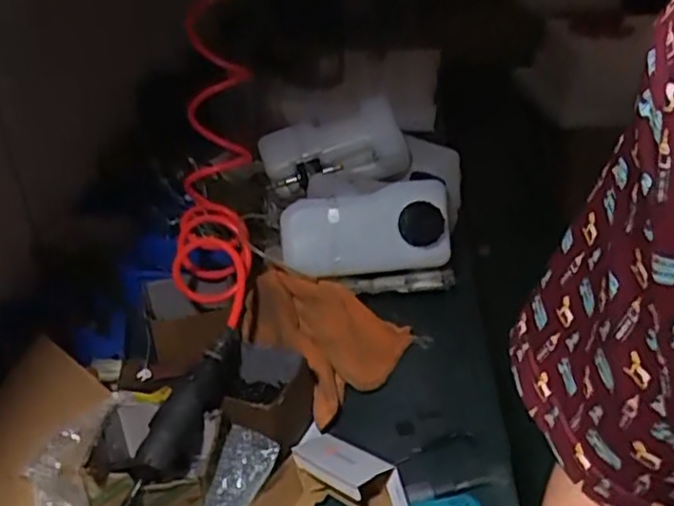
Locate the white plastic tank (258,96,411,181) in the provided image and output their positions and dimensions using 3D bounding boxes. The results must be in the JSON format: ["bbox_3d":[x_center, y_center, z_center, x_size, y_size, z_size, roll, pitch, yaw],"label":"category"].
[{"bbox_3d":[0.000,-0.194,1.294,0.262,0.130,0.078,-16,33,-20],"label":"white plastic tank"}]

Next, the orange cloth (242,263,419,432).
[{"bbox_3d":[-0.026,0.113,1.019,0.218,0.112,0.228,22,39,35],"label":"orange cloth"}]

